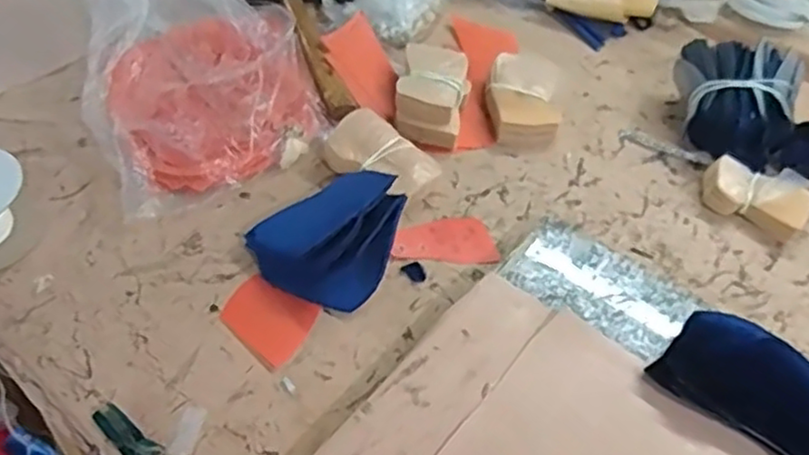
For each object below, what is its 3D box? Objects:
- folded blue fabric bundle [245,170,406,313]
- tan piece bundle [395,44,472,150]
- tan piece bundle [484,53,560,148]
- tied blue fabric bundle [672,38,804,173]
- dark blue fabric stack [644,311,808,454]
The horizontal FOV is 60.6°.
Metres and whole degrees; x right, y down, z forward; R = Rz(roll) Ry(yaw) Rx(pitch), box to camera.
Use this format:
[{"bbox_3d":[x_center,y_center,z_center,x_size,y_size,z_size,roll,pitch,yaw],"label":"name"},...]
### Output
[{"bbox_3d":[-0.050,0.006,0.533,0.119,0.043,0.100,-30,57,-28],"label":"folded blue fabric bundle"},{"bbox_3d":[0.027,-0.131,0.671,0.068,0.042,0.109,11,48,5],"label":"tan piece bundle"},{"bbox_3d":[0.119,-0.126,0.682,0.074,0.038,0.110,2,48,-3],"label":"tan piece bundle"},{"bbox_3d":[0.311,-0.117,0.664,0.111,0.080,0.104,20,50,13],"label":"tied blue fabric bundle"},{"bbox_3d":[0.241,0.110,0.455,0.132,0.012,0.086,37,56,25],"label":"dark blue fabric stack"}]

